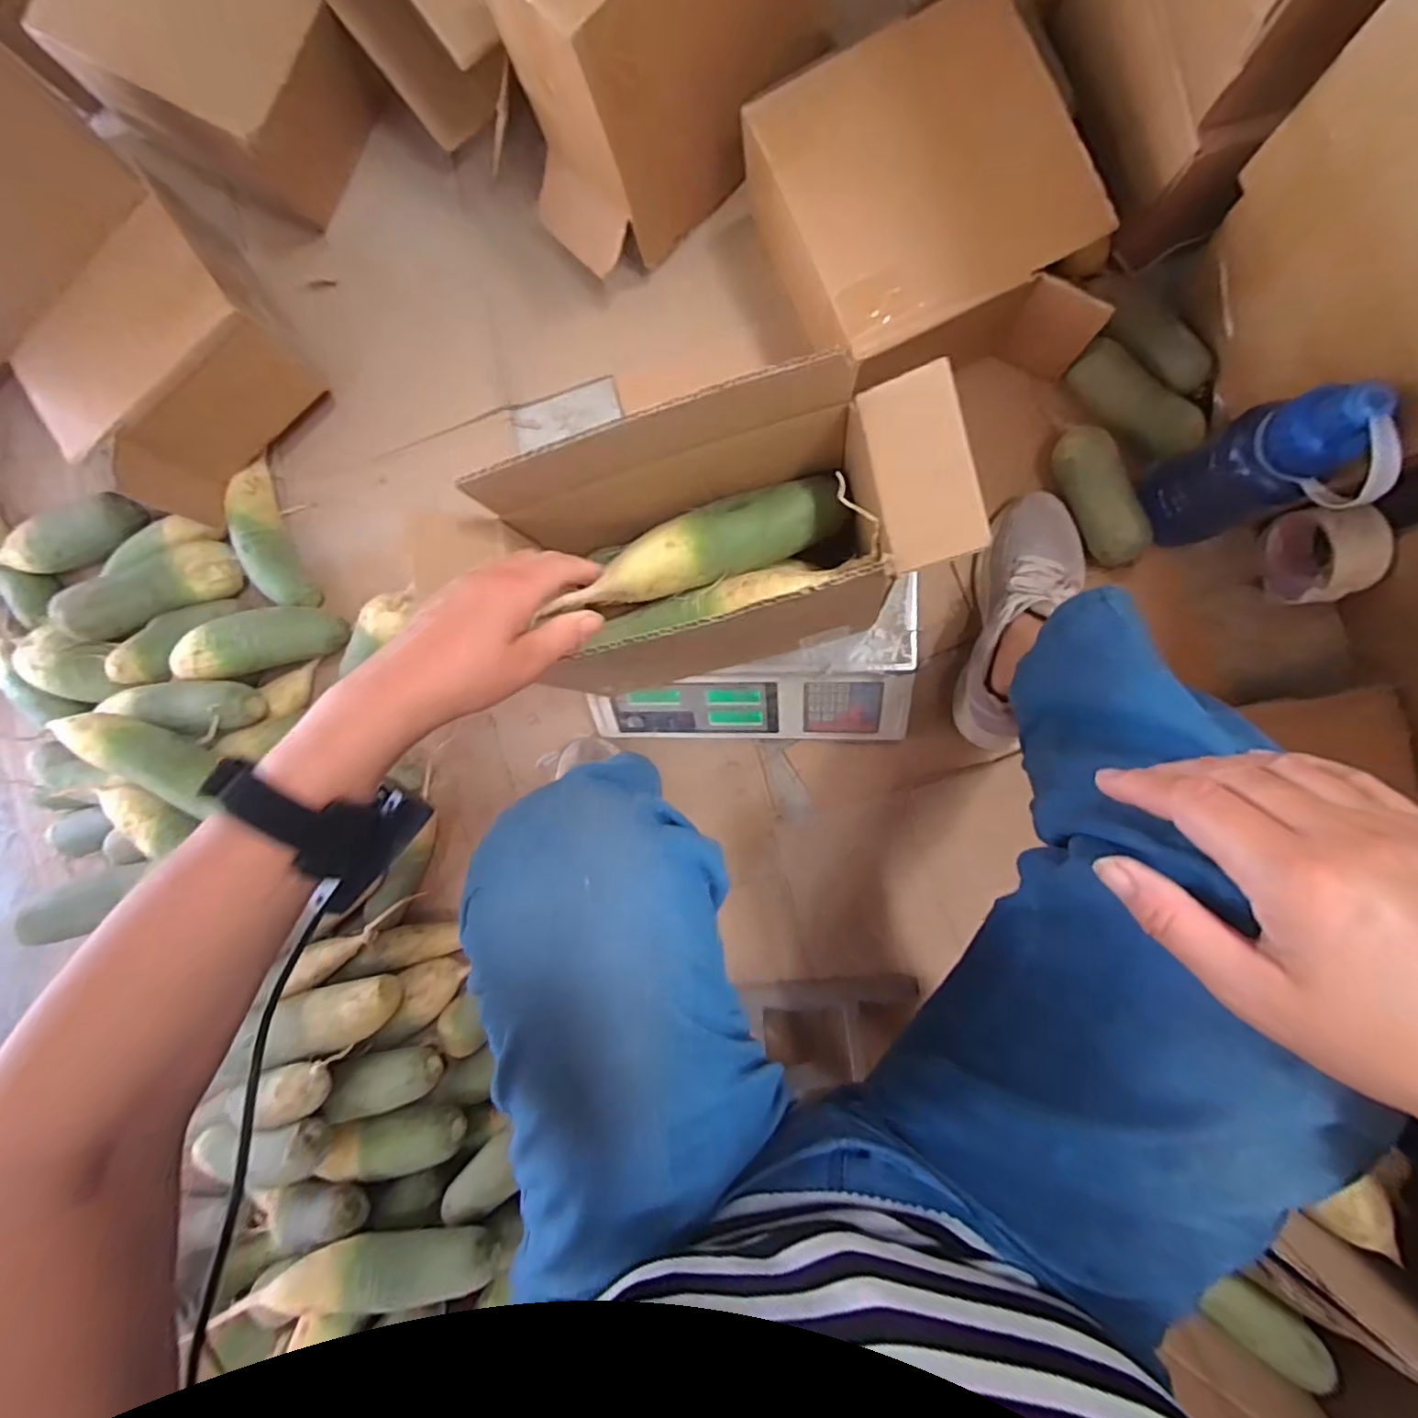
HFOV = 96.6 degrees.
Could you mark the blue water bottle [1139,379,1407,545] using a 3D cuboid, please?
[{"bbox_3d":[0.452,-0.194,0.530,0.099,0.215,0.074,43,96,5],"label":"blue water bottle"}]

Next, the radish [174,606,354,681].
[{"bbox_3d":[-0.513,-0.076,0.715,0.175,0.057,0.059,-17,89,-19],"label":"radish"}]

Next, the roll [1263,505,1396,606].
[{"bbox_3d":[0.582,-0.145,0.599,0.051,0.085,0.088,-5,90,8],"label":"roll"}]

